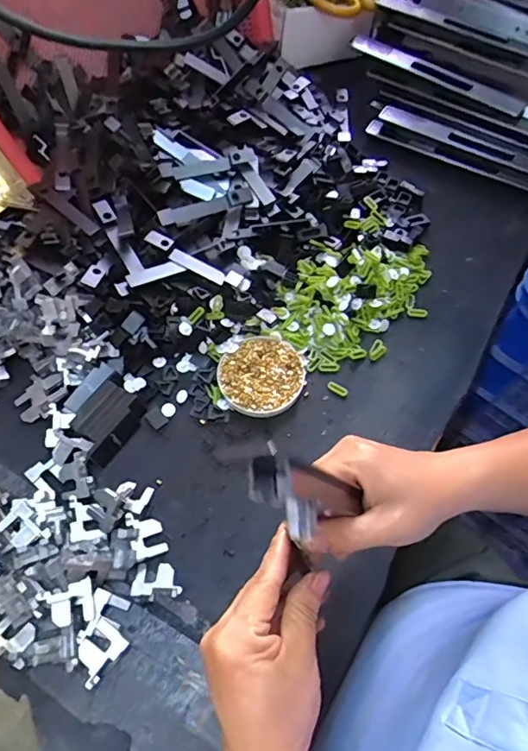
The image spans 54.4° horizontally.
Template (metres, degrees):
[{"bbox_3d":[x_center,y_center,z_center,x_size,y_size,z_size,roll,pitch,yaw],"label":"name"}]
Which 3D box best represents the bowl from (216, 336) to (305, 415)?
[{"bbox_3d":[-0.001,0.000,0.459,0.075,0.014,0.072,0,61,0],"label":"bowl"}]

